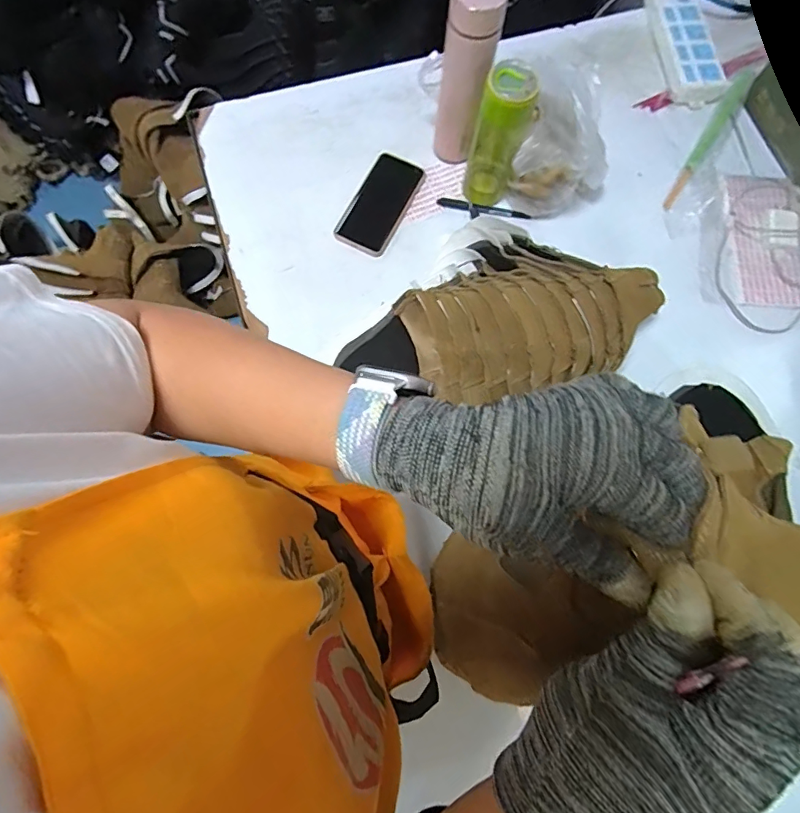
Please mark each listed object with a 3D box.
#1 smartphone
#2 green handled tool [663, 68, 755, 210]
[{"bbox_3d":[-0.029,-0.305,0.722,0.079,0.007,0.166,26,76,5],"label":"smartphone"},{"bbox_3d":[0.499,-0.433,0.771,0.025,0.013,0.305,33,77,7],"label":"green handled tool"}]

